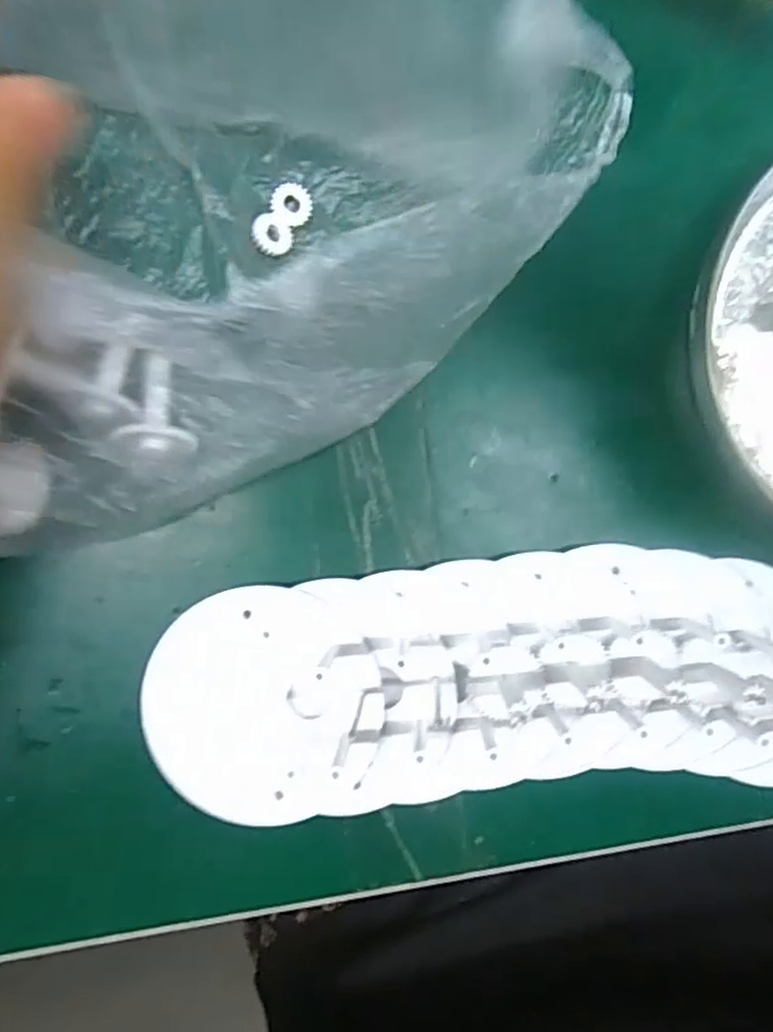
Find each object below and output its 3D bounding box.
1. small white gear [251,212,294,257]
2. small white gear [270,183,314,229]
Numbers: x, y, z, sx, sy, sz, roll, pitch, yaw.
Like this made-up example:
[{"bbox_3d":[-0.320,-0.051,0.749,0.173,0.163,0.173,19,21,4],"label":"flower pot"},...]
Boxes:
[{"bbox_3d":[-0.030,-0.073,0.171,0.010,0.004,0.011,0,90,-8],"label":"small white gear"},{"bbox_3d":[-0.024,-0.082,0.171,0.010,0.004,0.010,33,86,-7],"label":"small white gear"}]

